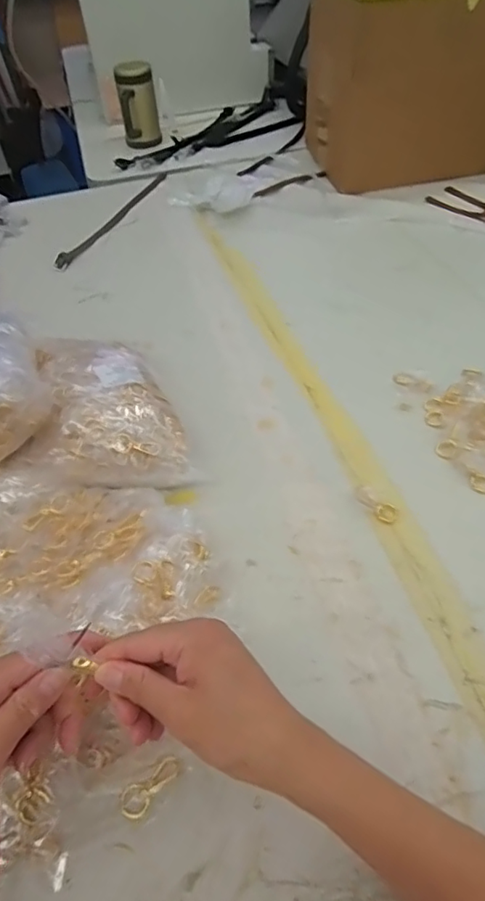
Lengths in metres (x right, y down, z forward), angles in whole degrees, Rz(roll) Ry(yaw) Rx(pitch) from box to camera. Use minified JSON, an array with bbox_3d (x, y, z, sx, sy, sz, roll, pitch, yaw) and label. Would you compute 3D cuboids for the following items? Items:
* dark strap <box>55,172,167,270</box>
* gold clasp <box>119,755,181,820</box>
[{"bbox_3d":[-0.237,-0.444,1.016,0.029,0.009,0.372,17,53,17],"label":"dark strap"},{"bbox_3d":[-0.069,0.254,0.405,0.051,0.006,0.022,-36,57,-24],"label":"gold clasp"}]

